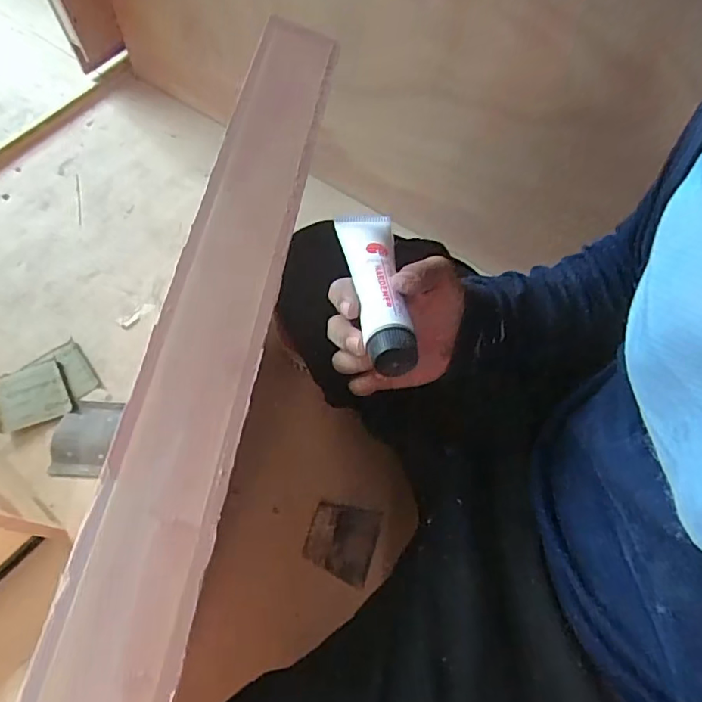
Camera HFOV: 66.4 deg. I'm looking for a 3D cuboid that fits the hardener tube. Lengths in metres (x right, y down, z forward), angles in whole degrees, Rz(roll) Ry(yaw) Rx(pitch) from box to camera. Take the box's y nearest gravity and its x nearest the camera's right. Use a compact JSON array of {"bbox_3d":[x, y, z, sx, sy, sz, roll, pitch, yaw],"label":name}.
[{"bbox_3d":[0.018,-0.054,0.402,0.041,0.028,0.183,-6,44,-3],"label":"hardener tube"}]

